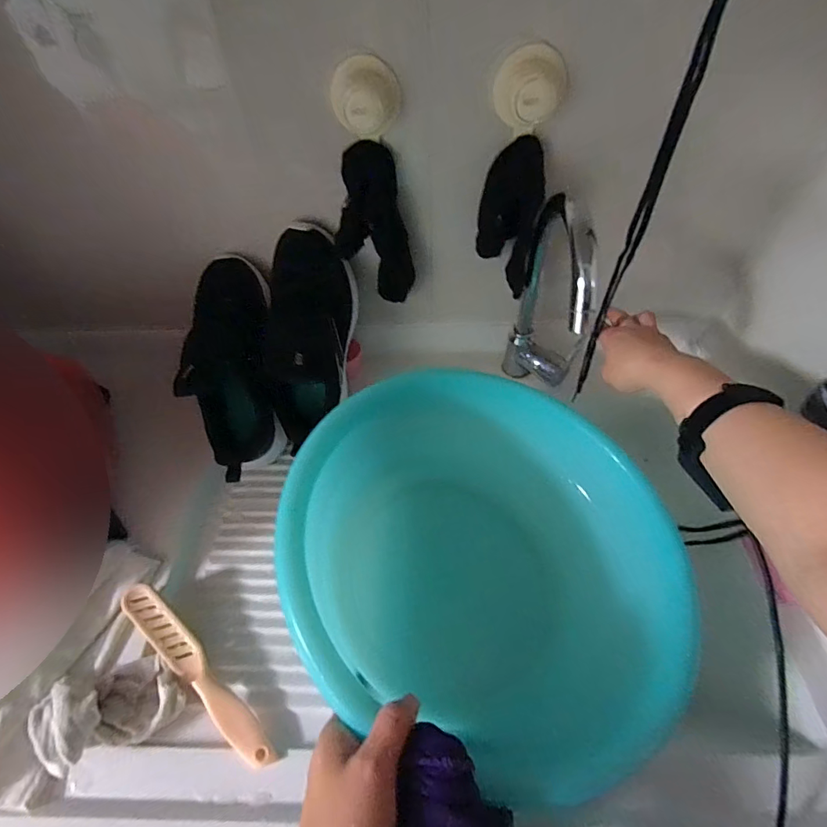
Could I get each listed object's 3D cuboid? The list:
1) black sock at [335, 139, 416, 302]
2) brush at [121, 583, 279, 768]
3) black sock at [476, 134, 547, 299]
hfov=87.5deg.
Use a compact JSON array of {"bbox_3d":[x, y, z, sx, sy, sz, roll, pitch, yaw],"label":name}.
[{"bbox_3d":[-0.048,-0.221,0.522,0.088,0.176,0.037,-7,54,-3],"label":"black sock"},{"bbox_3d":[-0.215,0.258,0.435,0.220,0.047,0.032,32,61,23],"label":"brush"},{"bbox_3d":[0.113,-0.227,0.509,0.065,0.160,0.049,20,57,16],"label":"black sock"}]

